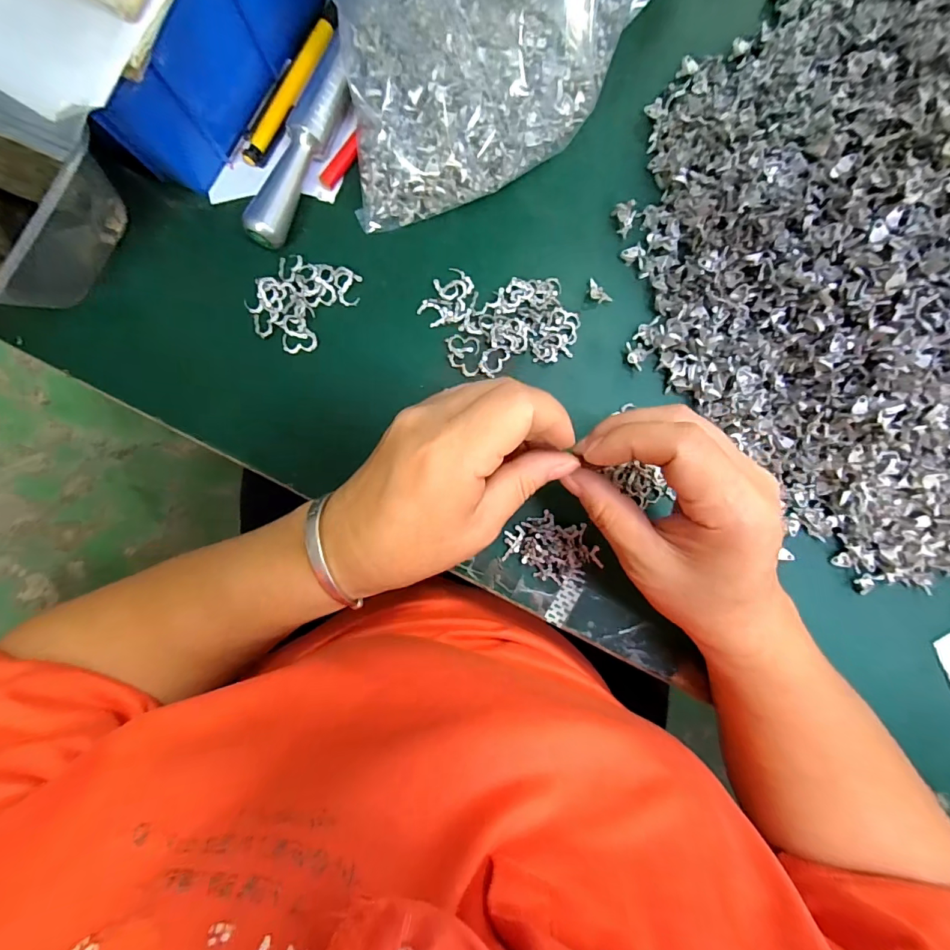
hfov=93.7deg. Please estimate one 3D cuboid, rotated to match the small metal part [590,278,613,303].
[{"bbox_3d":[0.074,-0.109,0.267,0.009,0.005,0.018,-45,92,-1],"label":"small metal part"}]

